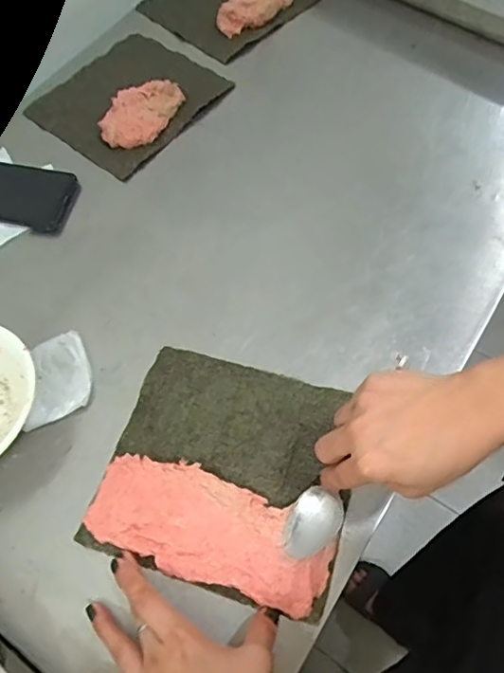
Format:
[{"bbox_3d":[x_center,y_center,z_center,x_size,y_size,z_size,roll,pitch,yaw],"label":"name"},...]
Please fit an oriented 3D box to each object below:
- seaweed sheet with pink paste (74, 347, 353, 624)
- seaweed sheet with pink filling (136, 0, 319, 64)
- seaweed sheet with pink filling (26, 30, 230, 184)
[{"bbox_3d":[-0.018,0.104,0.430,0.189,0.012,0.178,15,63,10],"label":"seaweed sheet with pink paste"},{"bbox_3d":[-0.033,-0.476,0.730,0.190,0.034,0.200,39,71,20],"label":"seaweed sheet with pink filling"},{"bbox_3d":[-0.150,-0.298,0.641,0.169,0.032,0.197,34,67,18],"label":"seaweed sheet with pink filling"}]

